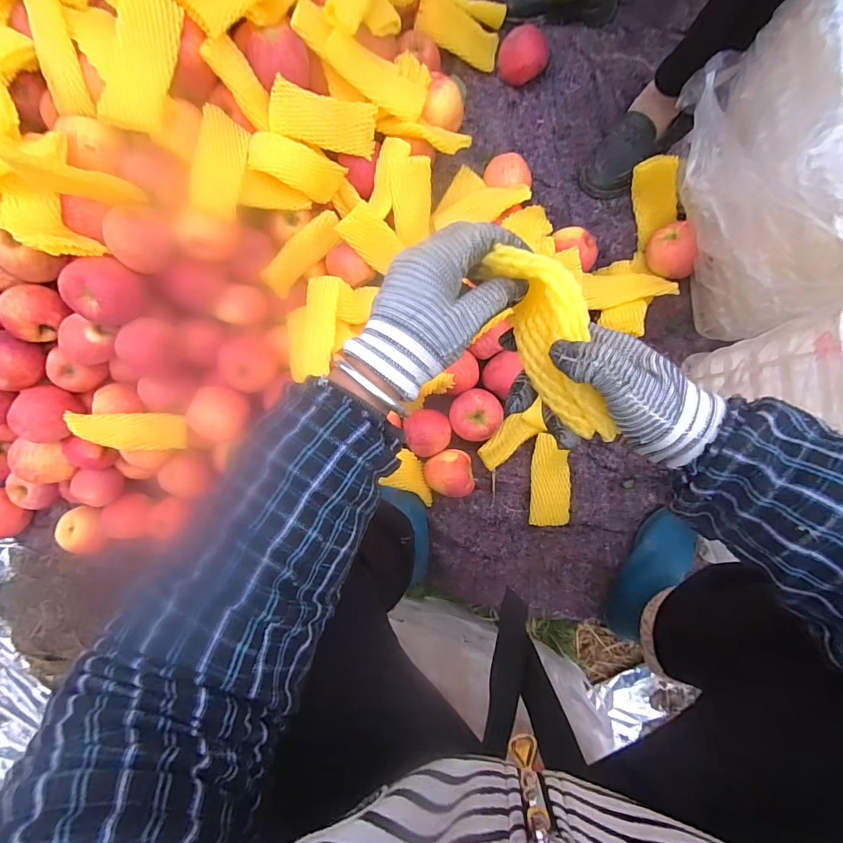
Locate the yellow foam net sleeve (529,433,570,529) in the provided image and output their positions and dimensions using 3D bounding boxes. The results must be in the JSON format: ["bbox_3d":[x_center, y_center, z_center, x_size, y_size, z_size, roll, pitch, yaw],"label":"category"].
[{"bbox_3d":[0.213,0.097,0.673,0.063,0.026,0.146,4,87,3],"label":"yellow foam net sleeve"}]

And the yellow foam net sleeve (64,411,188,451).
[{"bbox_3d":[-0.440,0.014,0.620,0.147,0.036,0.058,7,87,-36],"label":"yellow foam net sleeve"}]

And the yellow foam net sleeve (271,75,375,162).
[{"bbox_3d":[-0.140,-0.438,0.596,0.148,0.009,0.067,1,128,-24],"label":"yellow foam net sleeve"}]

